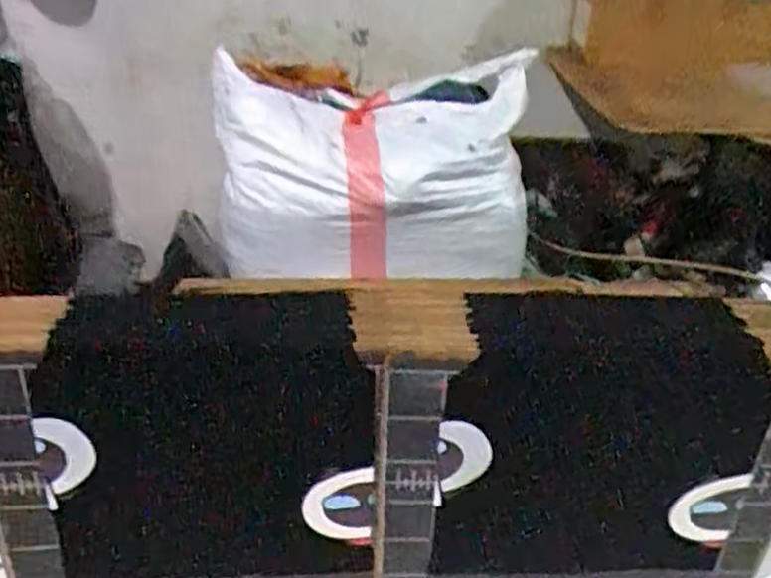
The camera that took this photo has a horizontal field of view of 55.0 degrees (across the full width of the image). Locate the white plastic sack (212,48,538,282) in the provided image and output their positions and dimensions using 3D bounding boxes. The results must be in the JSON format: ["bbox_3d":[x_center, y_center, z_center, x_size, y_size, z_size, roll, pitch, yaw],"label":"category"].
[{"bbox_3d":[-0.014,-0.204,1.421,0.578,0.410,0.303,-8,34,-17],"label":"white plastic sack"}]

